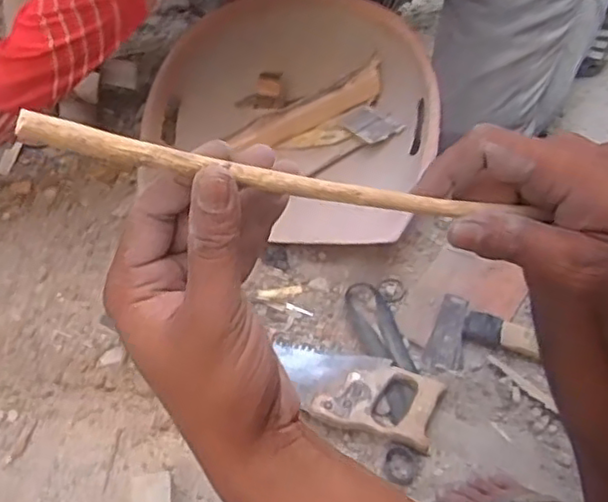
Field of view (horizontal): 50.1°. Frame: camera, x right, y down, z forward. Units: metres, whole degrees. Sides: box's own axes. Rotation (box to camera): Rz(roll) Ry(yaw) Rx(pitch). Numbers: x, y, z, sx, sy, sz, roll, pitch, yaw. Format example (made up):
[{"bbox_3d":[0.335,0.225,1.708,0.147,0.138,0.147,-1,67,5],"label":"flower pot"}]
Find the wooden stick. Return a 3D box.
[{"bbox_3d":[-0.004,-0.030,0.269,0.201,0.011,0.008,9,47,-22],"label":"wooden stick"}]

